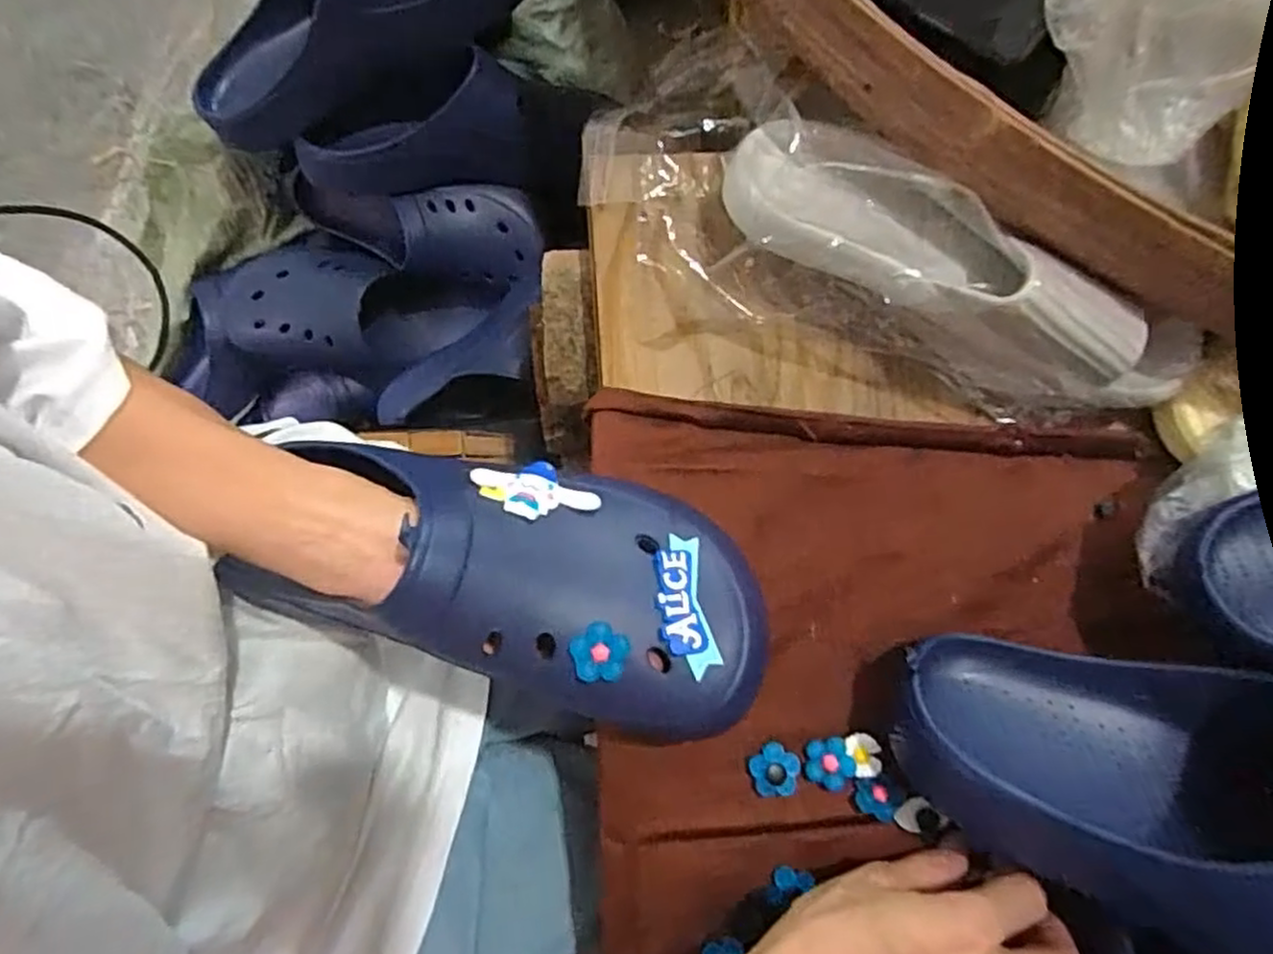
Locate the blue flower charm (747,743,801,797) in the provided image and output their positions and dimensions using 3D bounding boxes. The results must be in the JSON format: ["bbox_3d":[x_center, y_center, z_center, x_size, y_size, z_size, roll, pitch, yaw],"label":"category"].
[{"bbox_3d":[0.070,0.146,0.361,0.025,0.006,0.024,0,78,-1],"label":"blue flower charm"}]

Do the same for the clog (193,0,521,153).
[{"bbox_3d":[-0.235,-0.378,0.591,0.305,0.091,0.084,-25,79,8],"label":"clog"}]

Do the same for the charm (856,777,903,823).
[{"bbox_3d":[0.121,0.161,0.363,0.023,0.004,0.020,25,79,4],"label":"charm"}]

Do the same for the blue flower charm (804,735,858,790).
[{"bbox_3d":[0.097,0.145,0.364,0.024,0.007,0.024,0,78,-1],"label":"blue flower charm"}]

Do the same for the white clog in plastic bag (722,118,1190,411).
[{"bbox_3d":[0.162,-0.102,0.374,0.247,0.093,0.074,34,79,6],"label":"white clog in plastic bag"}]

